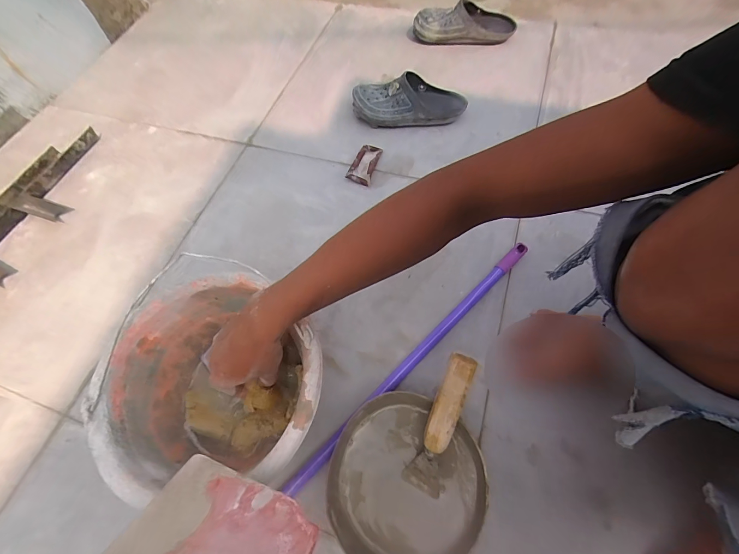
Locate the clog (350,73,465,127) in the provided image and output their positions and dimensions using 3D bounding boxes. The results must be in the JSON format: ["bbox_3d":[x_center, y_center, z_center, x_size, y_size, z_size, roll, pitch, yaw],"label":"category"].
[{"bbox_3d":[0.089,-0.385,0.756,0.248,0.073,0.095,-3,63,2],"label":"clog"}]

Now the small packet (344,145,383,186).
[{"bbox_3d":[-0.008,-0.237,0.710,0.050,0.019,0.097,19,66,13],"label":"small packet"}]

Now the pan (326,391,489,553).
[{"bbox_3d":[0.042,0.252,0.428,0.179,0.071,0.179,-2,64,4],"label":"pan"}]

